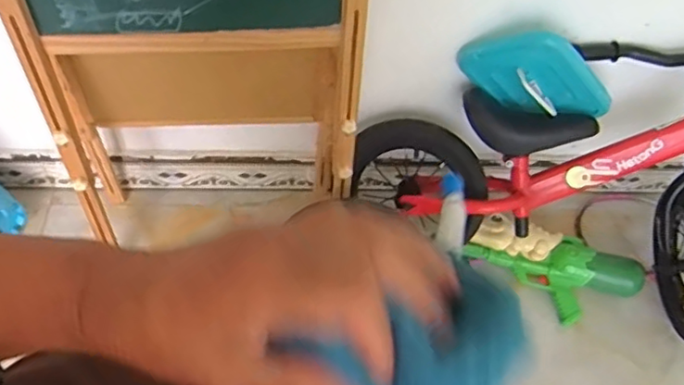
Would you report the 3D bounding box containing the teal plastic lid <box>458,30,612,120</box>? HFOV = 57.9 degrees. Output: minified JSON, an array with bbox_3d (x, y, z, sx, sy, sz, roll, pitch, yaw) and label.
[{"bbox_3d":[0.310,-0.181,1.019,0.230,0.179,0.029,35,62,-35],"label":"teal plastic lid"}]

